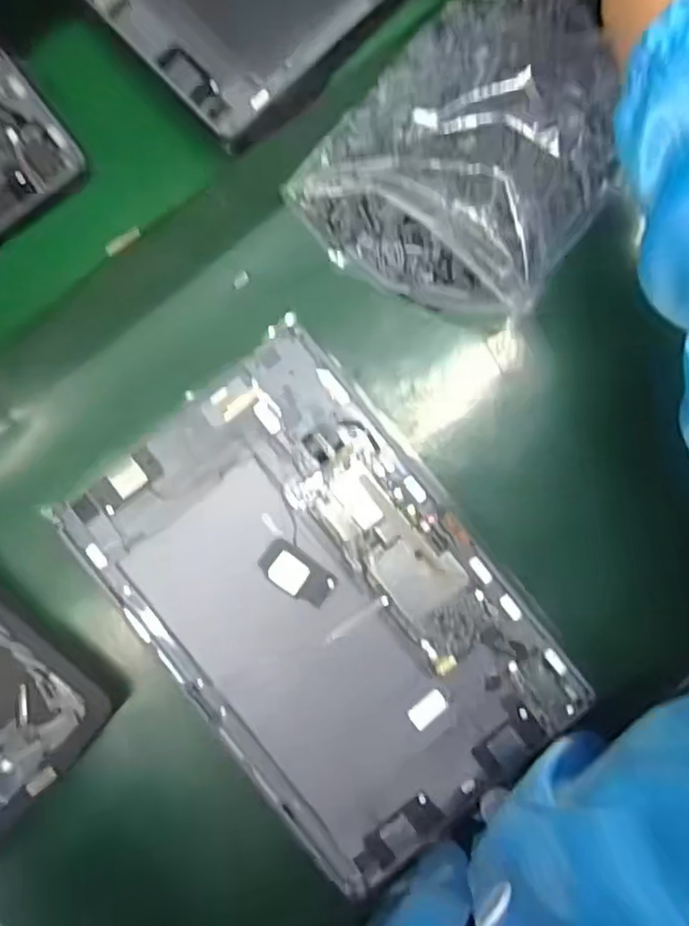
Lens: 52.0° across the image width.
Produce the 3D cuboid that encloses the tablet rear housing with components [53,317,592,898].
[{"bbox_3d":[-0.009,0.076,0.369,0.163,0.006,0.254,-38,89,-2],"label":"tablet rear housing with components"}]

